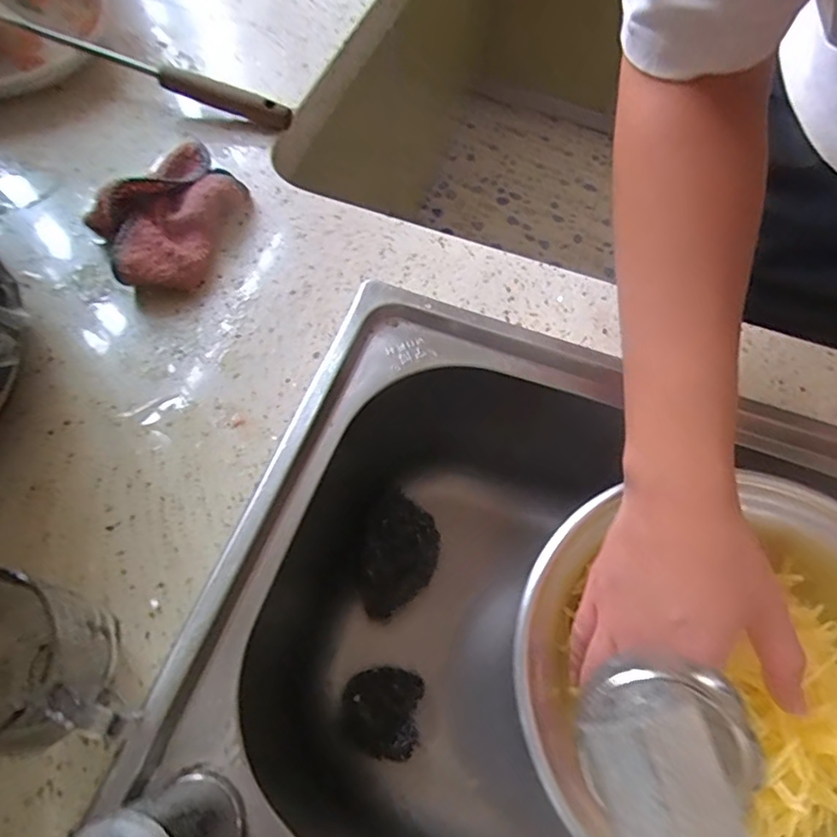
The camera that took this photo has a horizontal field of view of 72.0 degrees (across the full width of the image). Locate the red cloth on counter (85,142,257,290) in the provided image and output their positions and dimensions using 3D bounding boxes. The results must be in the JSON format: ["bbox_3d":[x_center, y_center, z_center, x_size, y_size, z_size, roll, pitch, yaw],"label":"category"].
[{"bbox_3d":[-0.188,-0.156,0.450,0.094,0.044,0.130,32,66,13],"label":"red cloth on counter"}]

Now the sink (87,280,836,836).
[{"bbox_3d":[0.147,0.194,0.424,0.558,0.215,0.406,20,64,7],"label":"sink"}]

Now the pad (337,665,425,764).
[{"bbox_3d":[-0.032,0.234,0.463,0.066,0.044,0.066,8,63,1],"label":"pad"}]

